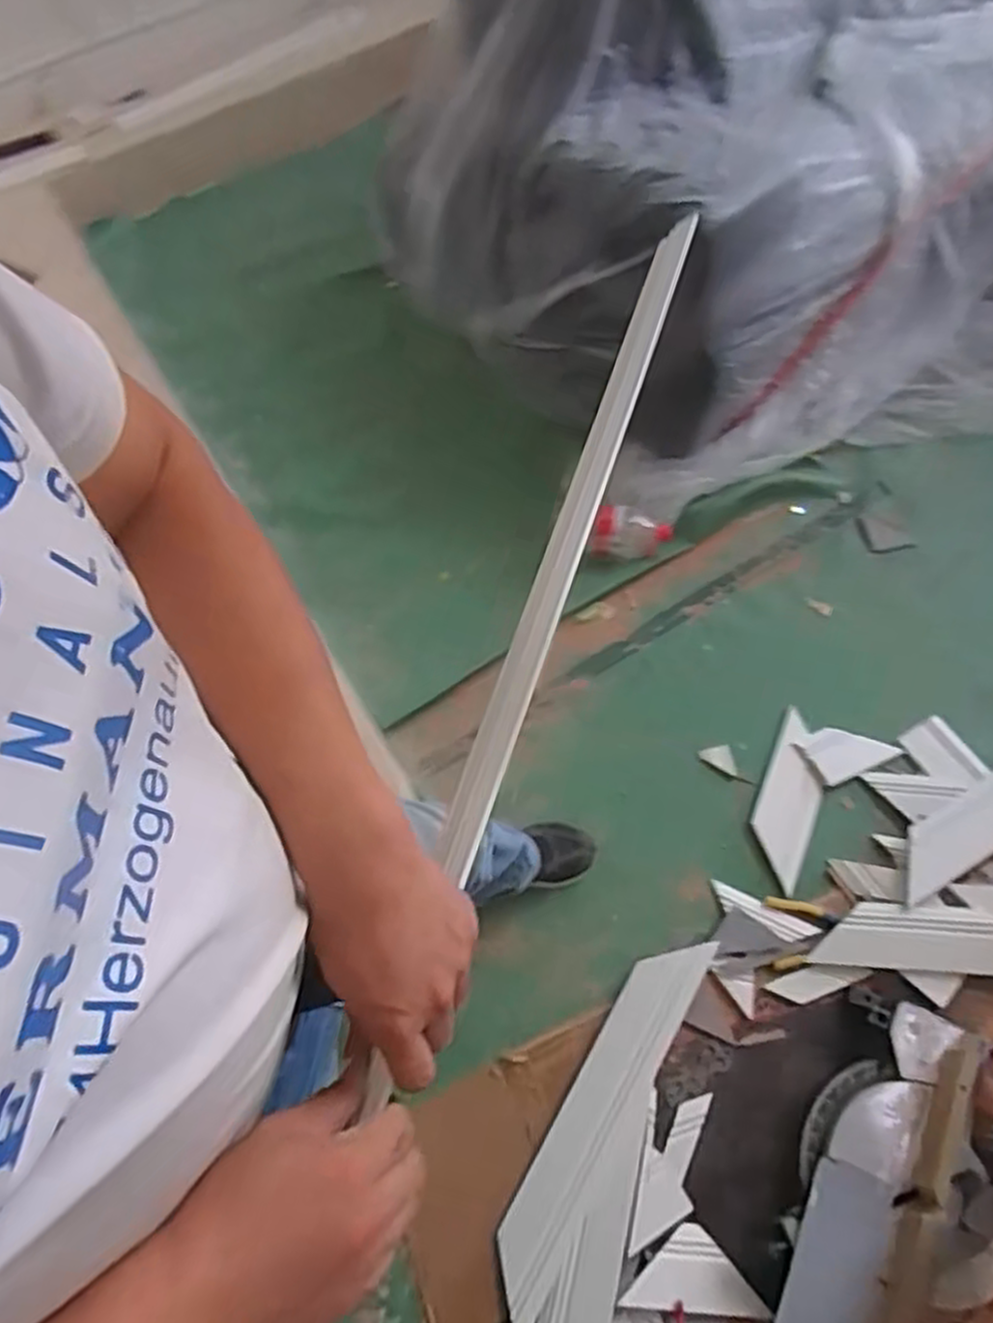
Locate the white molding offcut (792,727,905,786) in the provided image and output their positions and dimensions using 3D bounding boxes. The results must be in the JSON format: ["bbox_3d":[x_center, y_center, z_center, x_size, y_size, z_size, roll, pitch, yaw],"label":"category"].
[{"bbox_3d":[0.660,0.162,1.431,0.160,0.008,0.101,-22,64,-7],"label":"white molding offcut"}]

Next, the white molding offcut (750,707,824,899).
[{"bbox_3d":[0.538,0.248,1.396,0.104,0.010,0.319,21,67,13],"label":"white molding offcut"}]

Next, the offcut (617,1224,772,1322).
[{"bbox_3d":[0.278,0.861,1.075,0.192,0.017,0.096,3,64,5],"label":"offcut"}]

